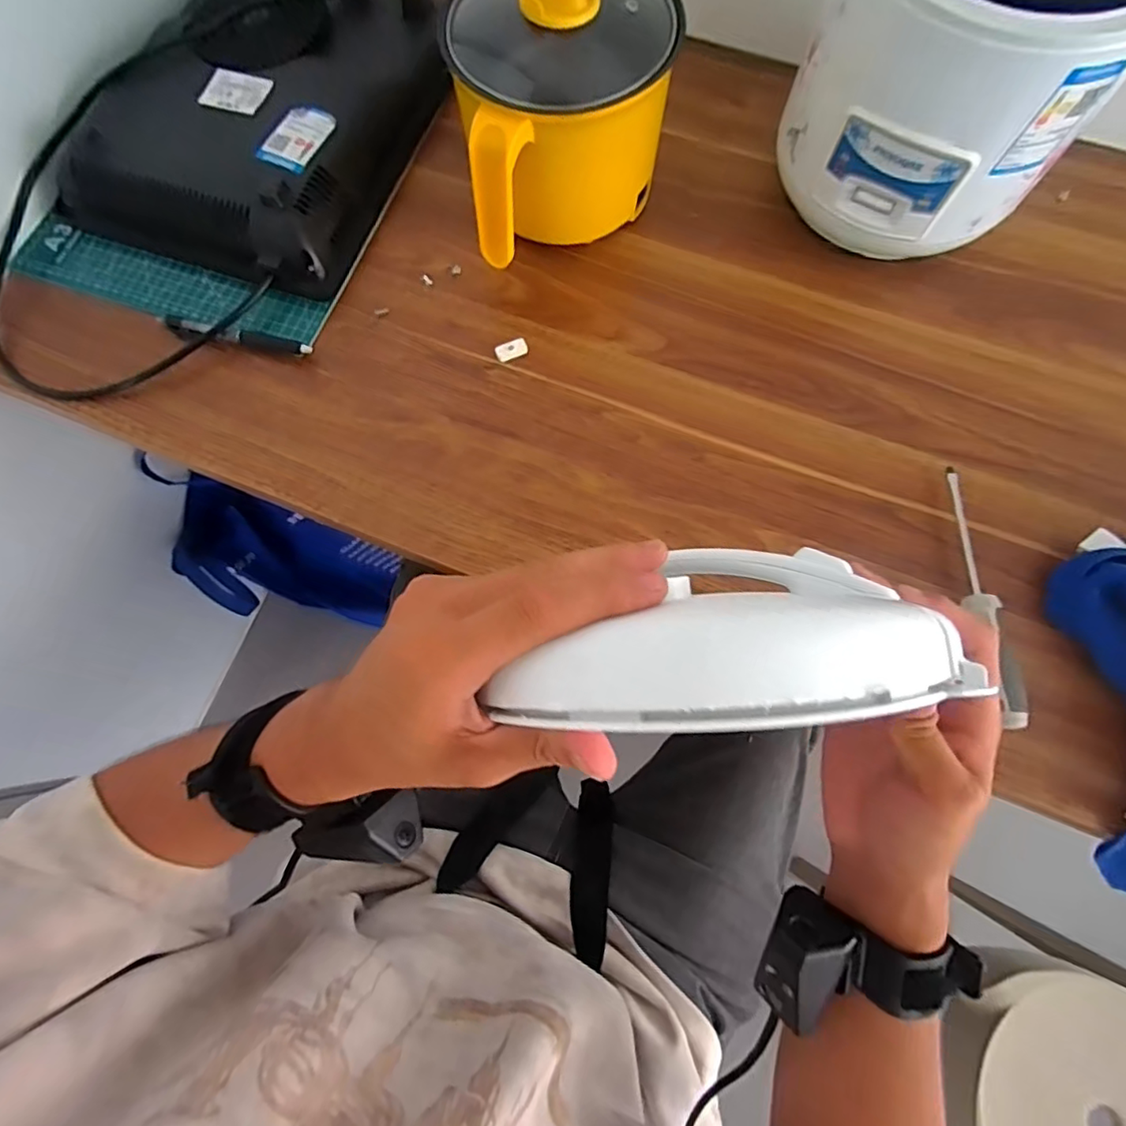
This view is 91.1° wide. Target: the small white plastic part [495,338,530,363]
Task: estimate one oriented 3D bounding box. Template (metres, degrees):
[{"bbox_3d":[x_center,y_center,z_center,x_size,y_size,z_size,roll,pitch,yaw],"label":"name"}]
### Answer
[{"bbox_3d":[-0.042,-0.178,0.462,0.028,0.010,0.013,-20,76,-5],"label":"small white plastic part"}]

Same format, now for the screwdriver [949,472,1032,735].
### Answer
[{"bbox_3d":[0.293,0.019,0.389,0.020,0.023,0.186,-4,75,-1],"label":"screwdriver"}]

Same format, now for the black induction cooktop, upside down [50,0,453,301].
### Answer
[{"bbox_3d":[-0.271,-0.407,0.498,0.262,0.051,0.310,20,76,5],"label":"black induction cooktop, upside down"}]

